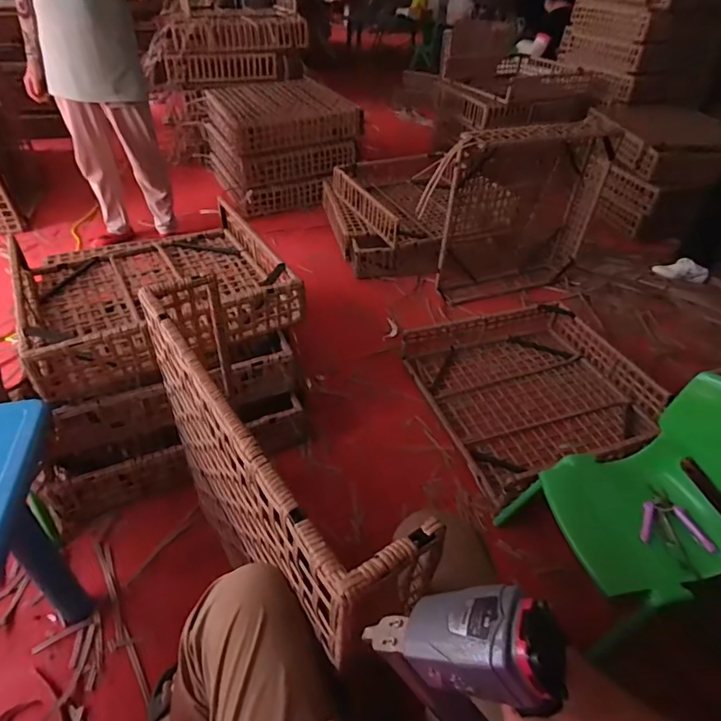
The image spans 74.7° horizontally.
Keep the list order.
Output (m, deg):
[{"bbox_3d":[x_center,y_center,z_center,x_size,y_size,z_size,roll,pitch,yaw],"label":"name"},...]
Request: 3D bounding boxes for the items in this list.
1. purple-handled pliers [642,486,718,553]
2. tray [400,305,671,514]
[{"bbox_3d":[0.614,0.314,0.948,0.142,0.024,0.135,6,40,4],"label":"purple-handled pliers"},{"bbox_3d":[0.584,0.079,1.548,0.716,0.128,0.680,-10,43,-19],"label":"tray"}]

